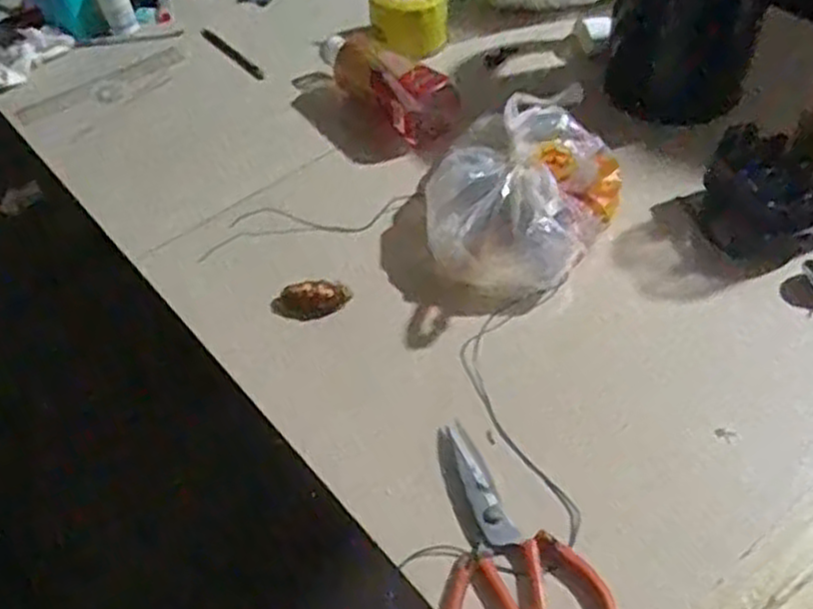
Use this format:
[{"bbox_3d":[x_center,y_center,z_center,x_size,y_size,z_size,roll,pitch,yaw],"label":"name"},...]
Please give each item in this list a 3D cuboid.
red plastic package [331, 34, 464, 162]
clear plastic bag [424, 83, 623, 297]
[{"bbox_3d":[-0.012,-0.229,0.842,0.072,0.066,0.158,-31,54,-19],"label":"red plastic package"},{"bbox_3d":[0.094,-0.107,0.712,0.163,0.096,0.192,28,58,26],"label":"clear plastic bag"}]

